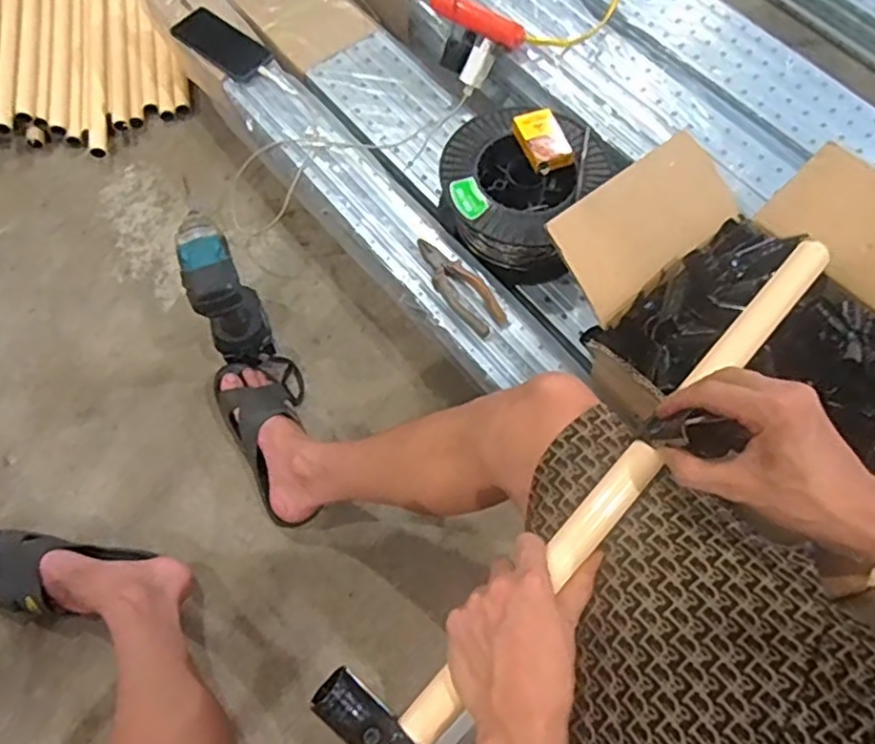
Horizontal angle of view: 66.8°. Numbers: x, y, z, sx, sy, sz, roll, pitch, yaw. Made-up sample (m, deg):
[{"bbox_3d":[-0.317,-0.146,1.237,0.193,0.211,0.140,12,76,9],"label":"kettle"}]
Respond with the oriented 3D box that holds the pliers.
[{"bbox_3d":[0.027,-0.117,0.884,0.053,0.012,0.158,-36,72,-17],"label":"pliers"}]

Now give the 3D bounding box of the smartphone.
[{"bbox_3d":[-0.339,-0.519,1.050,0.150,0.011,0.079,36,73,4],"label":"smartphone"}]

